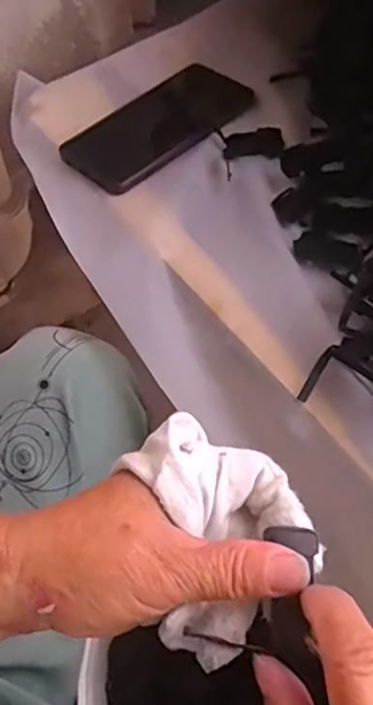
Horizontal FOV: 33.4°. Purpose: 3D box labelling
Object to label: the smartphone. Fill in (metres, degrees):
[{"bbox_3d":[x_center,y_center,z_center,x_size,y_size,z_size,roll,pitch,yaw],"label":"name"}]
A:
[{"bbox_3d":[-0.025,-0.193,0.521,0.085,0.008,0.162,39,67,24],"label":"smartphone"}]

